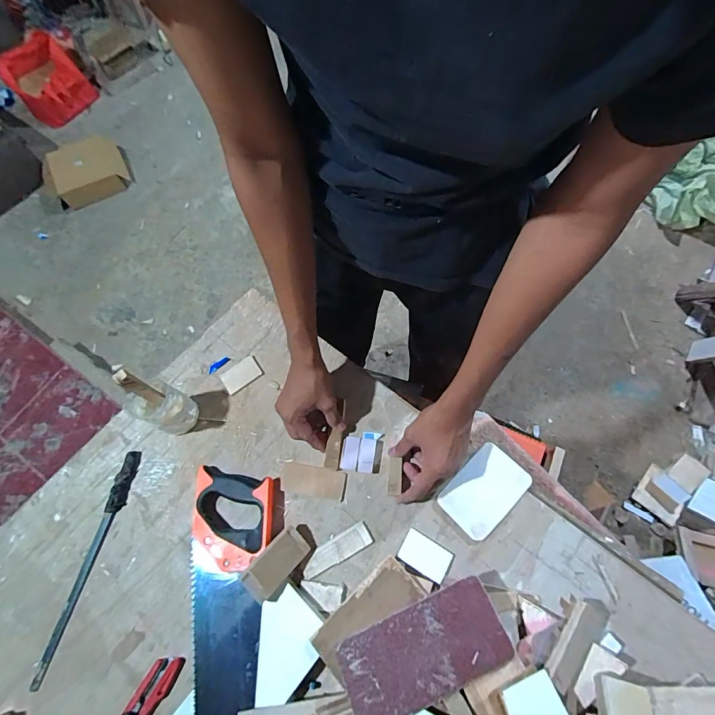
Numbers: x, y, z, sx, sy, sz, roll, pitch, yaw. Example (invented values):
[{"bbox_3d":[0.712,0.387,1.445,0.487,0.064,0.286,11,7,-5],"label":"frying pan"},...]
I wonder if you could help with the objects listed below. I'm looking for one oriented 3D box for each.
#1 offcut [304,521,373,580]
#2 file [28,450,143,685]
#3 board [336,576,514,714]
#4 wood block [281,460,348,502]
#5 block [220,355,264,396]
[{"bbox_3d":[-0.031,0.271,0.546,0.103,0.006,0.031,-28,69,-7],"label":"offcut"},{"bbox_3d":[-0.396,0.295,0.572,0.029,0.017,0.314,11,70,8],"label":"file"},{"bbox_3d":[0.077,0.344,0.456,0.189,0.016,0.090,-23,69,-5],"label":"board"},{"bbox_3d":[-0.068,0.186,0.590,0.101,0.004,0.043,8,69,7],"label":"wood block"},{"bbox_3d":[-0.200,0.028,0.670,0.067,0.007,0.046,-34,70,-9],"label":"block"}]

